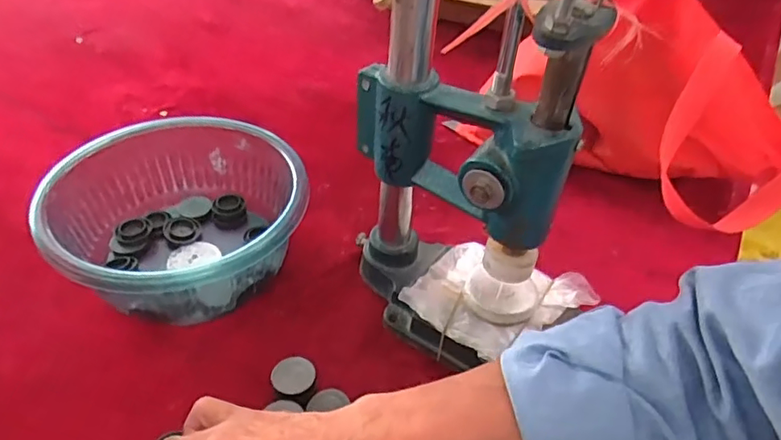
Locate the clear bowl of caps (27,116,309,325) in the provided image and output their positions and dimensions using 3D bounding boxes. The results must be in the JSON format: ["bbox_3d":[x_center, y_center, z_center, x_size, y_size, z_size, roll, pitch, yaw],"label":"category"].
[{"bbox_3d":[-0.182,0.003,0.482,0.193,0.089,0.198,3,41,-3],"label":"clear bowl of caps"}]

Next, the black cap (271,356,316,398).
[{"bbox_3d":[-0.073,0.119,0.410,0.032,0.012,0.033,3,41,-3],"label":"black cap"}]

